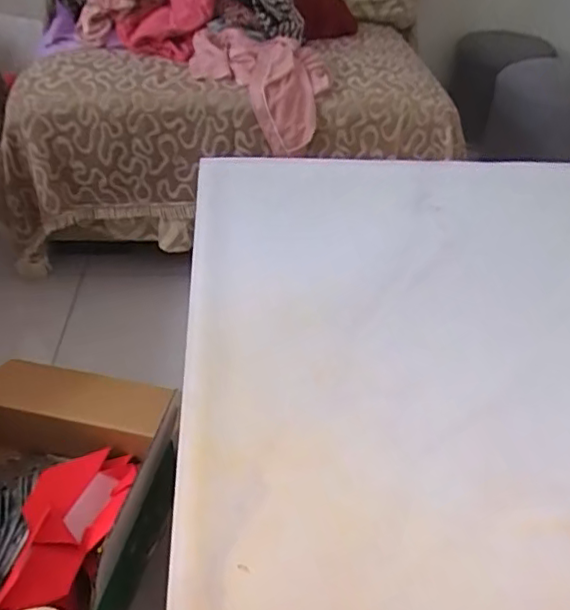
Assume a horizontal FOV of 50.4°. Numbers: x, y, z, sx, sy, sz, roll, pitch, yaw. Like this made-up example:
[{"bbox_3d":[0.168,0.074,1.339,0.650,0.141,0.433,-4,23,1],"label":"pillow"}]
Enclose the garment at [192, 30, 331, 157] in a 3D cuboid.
[{"bbox_3d":[-0.047,-0.411,1.156,0.242,0.164,0.202,-5,38,-10],"label":"garment"}]

